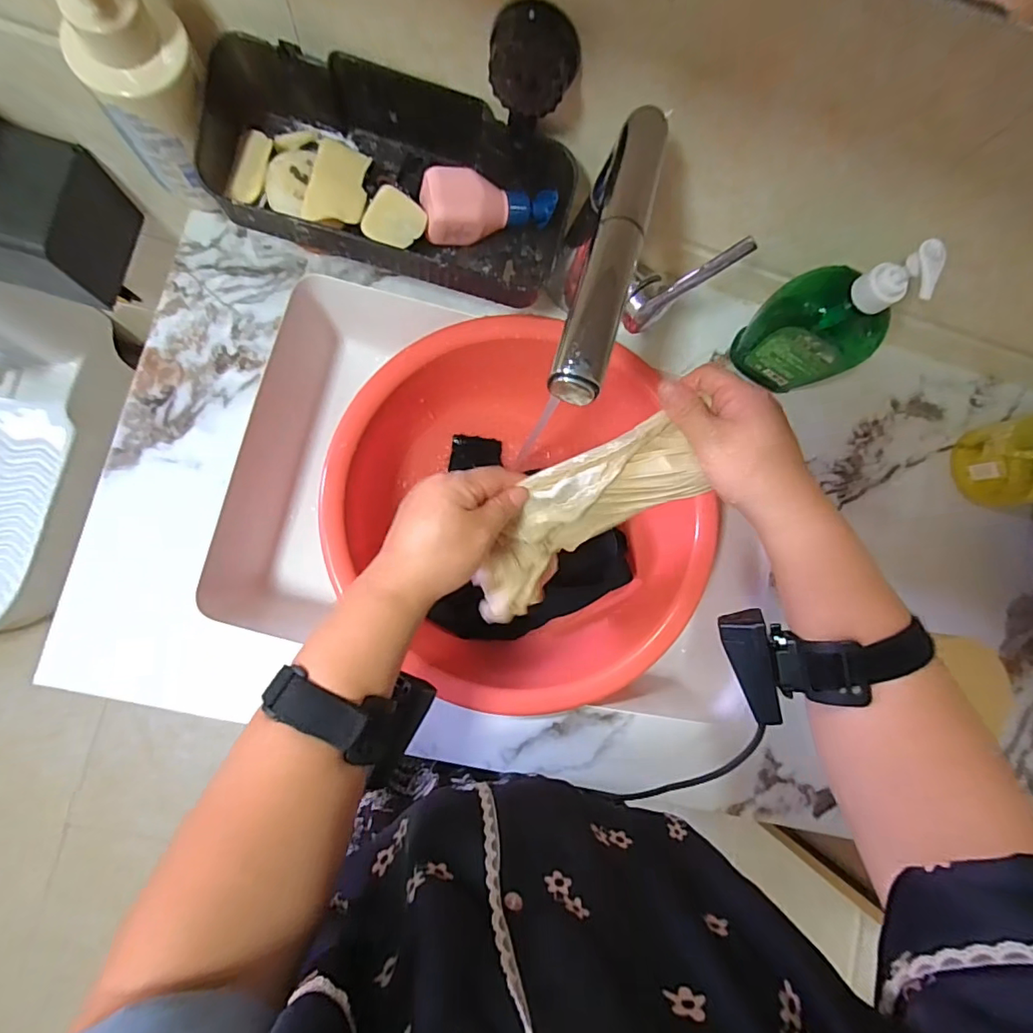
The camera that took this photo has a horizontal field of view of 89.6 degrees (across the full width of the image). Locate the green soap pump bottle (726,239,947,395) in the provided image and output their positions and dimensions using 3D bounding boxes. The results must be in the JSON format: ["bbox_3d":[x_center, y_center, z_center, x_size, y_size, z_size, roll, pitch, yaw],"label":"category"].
[{"bbox_3d":[0.257,-0.161,0.438,0.049,0.187,0.090,-37,91,-10],"label":"green soap pump bottle"}]

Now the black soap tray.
[{"bbox_3d":[-0.092,-0.256,0.400,0.268,0.069,0.119,12,83,-7],"label":"black soap tray"}]

